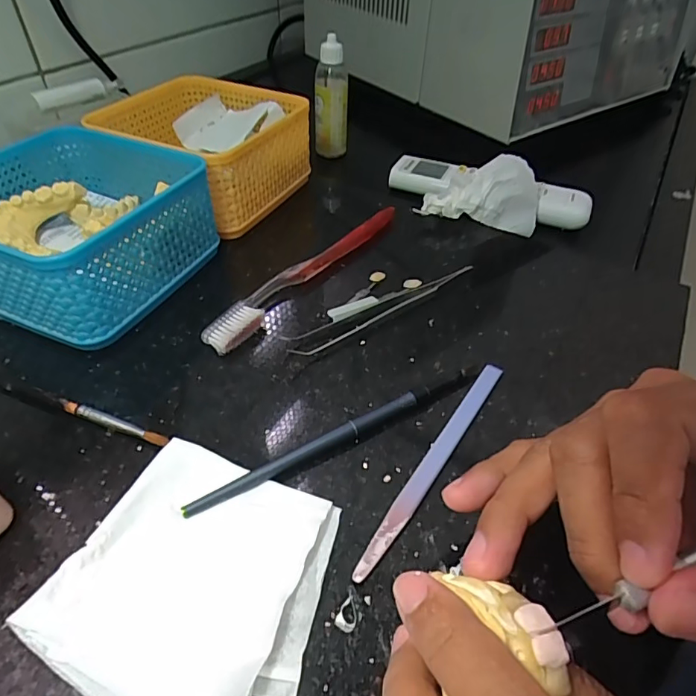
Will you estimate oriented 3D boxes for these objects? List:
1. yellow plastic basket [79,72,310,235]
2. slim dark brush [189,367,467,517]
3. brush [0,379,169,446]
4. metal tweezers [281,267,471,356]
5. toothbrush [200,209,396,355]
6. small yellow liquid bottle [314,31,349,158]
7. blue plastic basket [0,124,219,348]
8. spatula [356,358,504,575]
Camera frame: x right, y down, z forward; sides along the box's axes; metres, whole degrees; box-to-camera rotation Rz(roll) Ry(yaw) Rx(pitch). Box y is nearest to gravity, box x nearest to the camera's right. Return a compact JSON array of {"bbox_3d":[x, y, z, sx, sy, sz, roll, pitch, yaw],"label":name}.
[{"bbox_3d":[-0.110,-0.159,0.389,0.132,0.066,0.120,24,49,20],"label":"yellow plastic basket"},{"bbox_3d":[0.000,0.041,0.235,0.158,0.008,0.008,-24,50,-23],"label":"slim dark brush"},{"bbox_3d":[-0.174,0.019,0.251,0.189,0.006,0.008,17,47,14],"label":"brush"},{"bbox_3d":[0.024,-0.025,0.300,0.133,0.010,0.018,-20,49,-21],"label":"metal tweezers"},{"bbox_3d":[-0.026,-0.054,0.325,0.022,0.013,0.180,28,51,24],"label":"toothbrush"},{"bbox_3d":[-0.016,-0.239,0.469,0.032,0.105,0.028,0,45,-2],"label":"small yellow liquid bottle"},{"bbox_3d":[-0.169,-0.075,0.304,0.128,0.064,0.127,18,47,16],"label":"blue plastic basket"},{"bbox_3d":[0.043,0.051,0.230,0.009,0.004,0.136,27,50,23],"label":"spatula"}]

